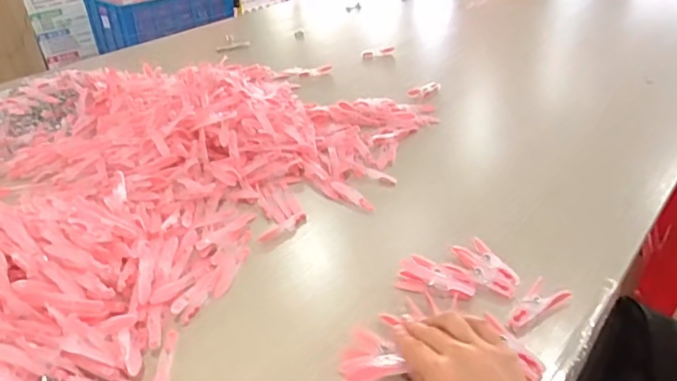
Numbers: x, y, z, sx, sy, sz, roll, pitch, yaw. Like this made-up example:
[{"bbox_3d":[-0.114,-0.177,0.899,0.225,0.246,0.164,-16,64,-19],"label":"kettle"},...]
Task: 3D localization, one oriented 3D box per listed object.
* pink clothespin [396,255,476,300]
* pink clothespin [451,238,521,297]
[{"bbox_3d":[0.104,0.093,0.567,0.079,0.020,0.045,16,37,27],"label":"pink clothespin"},{"bbox_3d":[0.160,0.082,0.580,0.039,0.012,0.088,-13,34,-16],"label":"pink clothespin"}]

